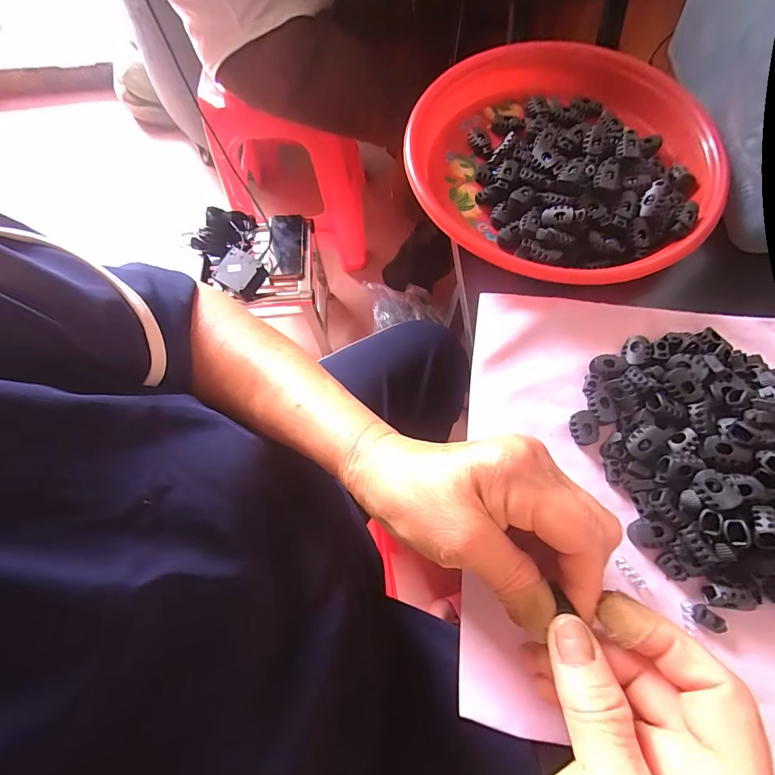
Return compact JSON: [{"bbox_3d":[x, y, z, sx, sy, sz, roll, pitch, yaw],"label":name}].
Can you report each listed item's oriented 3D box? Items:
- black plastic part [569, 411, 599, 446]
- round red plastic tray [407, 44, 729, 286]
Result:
[{"bbox_3d":[0.126,0.026,0.249,0.016,0.006,0.020,-12,71,-3],"label":"black plastic part"},{"bbox_3d":[0.136,-0.183,0.308,0.230,0.036,0.232,0,70,1],"label":"round red plastic tray"}]

